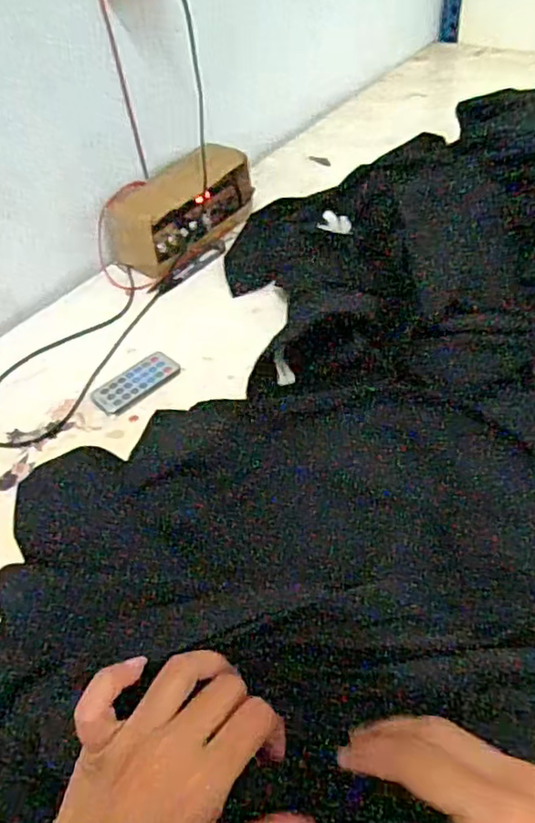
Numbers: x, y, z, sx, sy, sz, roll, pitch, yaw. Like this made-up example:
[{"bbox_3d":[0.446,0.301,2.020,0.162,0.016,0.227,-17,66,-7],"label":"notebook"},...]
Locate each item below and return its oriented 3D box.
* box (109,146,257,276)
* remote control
[{"bbox_3d":[-0.097,-0.243,0.740,0.194,0.082,0.073,-36,53,-24],"label":"box"},{"bbox_3d":[-0.129,-0.027,0.609,0.040,0.015,0.086,33,59,31],"label":"remote control"}]

